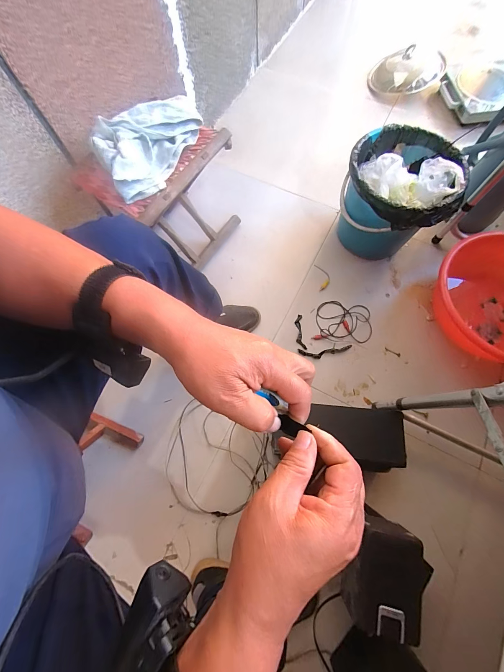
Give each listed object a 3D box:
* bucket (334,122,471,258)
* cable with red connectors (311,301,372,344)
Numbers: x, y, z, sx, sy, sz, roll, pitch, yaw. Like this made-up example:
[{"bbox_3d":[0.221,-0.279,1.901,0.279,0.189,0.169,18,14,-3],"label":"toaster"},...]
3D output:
[{"bbox_3d":[0.373,-0.365,0.741,0.253,0.291,0.244,0,71,1],"label":"bucket"},{"bbox_3d":[0.266,-0.045,0.793,0.165,0.014,0.122,4,71,3],"label":"cable with red connectors"}]

